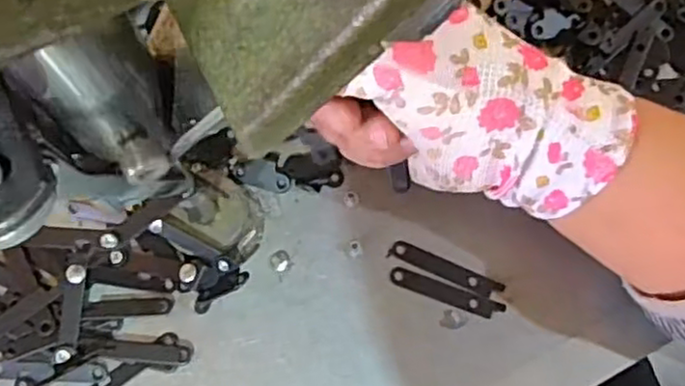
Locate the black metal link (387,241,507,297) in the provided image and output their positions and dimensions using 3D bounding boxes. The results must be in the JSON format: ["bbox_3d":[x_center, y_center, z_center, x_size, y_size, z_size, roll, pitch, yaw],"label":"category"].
[{"bbox_3d":[0.049,0.036,0.327,0.054,0.004,0.010,22,77,4],"label":"black metal link"}]

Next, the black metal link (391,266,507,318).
[{"bbox_3d":[0.049,0.047,0.323,0.053,0.004,0.010,20,76,4],"label":"black metal link"}]

